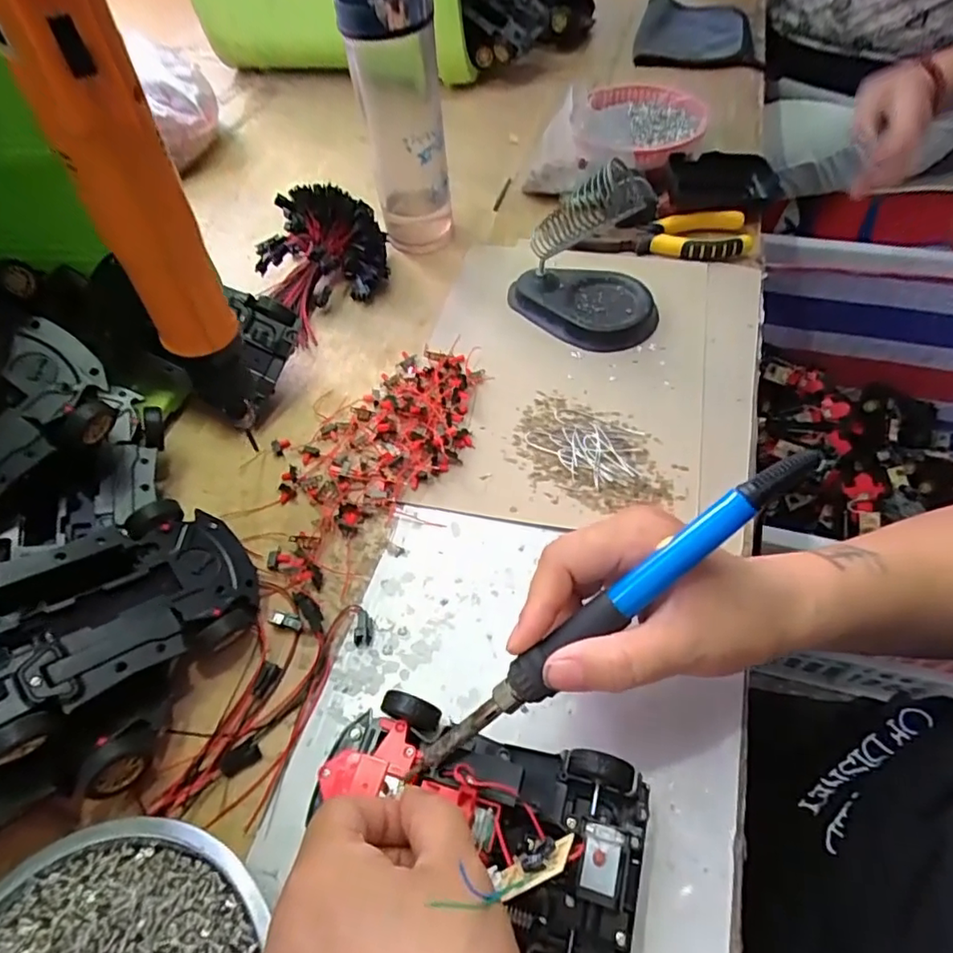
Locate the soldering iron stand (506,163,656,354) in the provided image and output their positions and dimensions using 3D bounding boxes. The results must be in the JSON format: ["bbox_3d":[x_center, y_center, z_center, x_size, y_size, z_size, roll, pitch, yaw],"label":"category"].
[{"bbox_3d":[0.080,-0.162,0.423,0.108,0.114,0.075,4,55,6],"label":"soldering iron stand"}]

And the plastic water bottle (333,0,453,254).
[{"bbox_3d":[-0.060,-0.287,0.463,0.065,0.205,0.060,-8,55,-3],"label":"plastic water bottle"}]

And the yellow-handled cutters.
[{"bbox_3d":[0.163,-0.203,0.503,0.143,0.027,0.054,-2,55,2],"label":"yellow-handled cutters"}]

